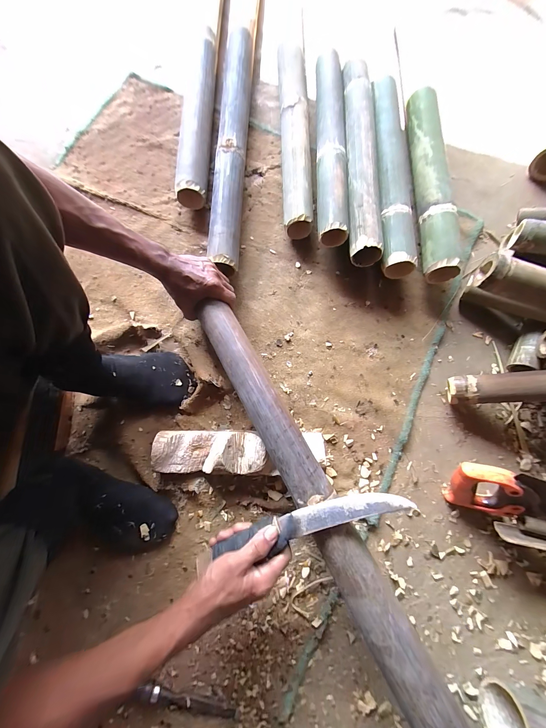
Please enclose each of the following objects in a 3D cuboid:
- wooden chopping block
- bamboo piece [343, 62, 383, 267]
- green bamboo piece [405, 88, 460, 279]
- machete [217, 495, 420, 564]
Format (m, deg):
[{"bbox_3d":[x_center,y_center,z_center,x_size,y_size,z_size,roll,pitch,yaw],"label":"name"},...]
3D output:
[{"bbox_3d":[-0.113,0.160,0.472,0.192,0.057,0.072,0,78,-1],"label":"wooden chopping block"},{"bbox_3d":[0.190,-0.460,0.563,0.071,0.060,0.500,2,79,0],"label":"bamboo piece"},{"bbox_3d":[0.343,-0.401,0.558,0.063,0.057,0.455,1,79,0],"label":"green bamboo piece"},{"bbox_3d":[0.052,0.220,0.361,0.269,0.027,0.031,-15,79,2],"label":"machete"}]

